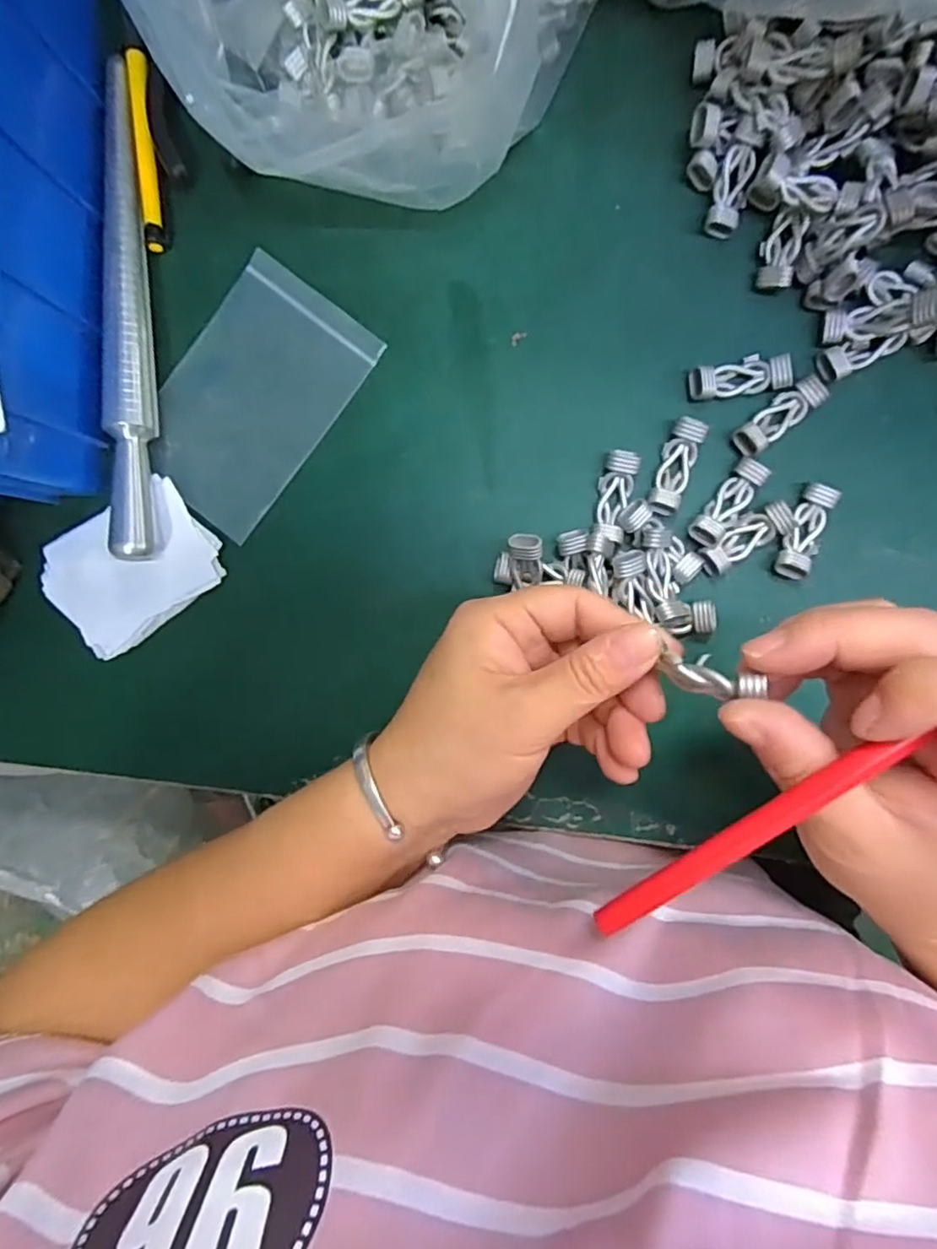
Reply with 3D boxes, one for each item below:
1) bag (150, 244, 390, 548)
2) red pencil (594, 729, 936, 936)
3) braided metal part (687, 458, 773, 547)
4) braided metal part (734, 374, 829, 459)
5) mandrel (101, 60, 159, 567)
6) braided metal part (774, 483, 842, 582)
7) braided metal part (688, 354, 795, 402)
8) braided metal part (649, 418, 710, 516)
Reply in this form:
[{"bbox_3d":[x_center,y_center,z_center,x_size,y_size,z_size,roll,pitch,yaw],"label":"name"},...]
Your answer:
[{"bbox_3d":[-0.106,-0.110,0.304,0.077,0.008,0.121,36,94,0],"label":"bag"},{"bbox_3d":[0.108,0.045,0.180,0.169,0.005,0.008,-39,89,14],"label":"red pencil"},{"bbox_3d":[0.121,-0.057,0.285,0.015,0.010,0.045,39,95,2],"label":"braided metal part"},{"bbox_3d":[0.144,-0.096,0.283,0.045,0.010,0.015,-39,89,6],"label":"braided metal part"},{"bbox_3d":[-0.163,-0.148,0.293,0.018,0.029,0.230,-4,92,5],"label":"mandrel"},{"bbox_3d":[0.157,-0.043,0.286,0.016,0.013,0.045,24,94,4],"label":"braided metal part"},{"bbox_3d":[0.126,-0.116,0.285,0.045,0.009,0.017,-7,92,5],"label":"braided metal part"},{"bbox_3d":[0.097,-0.073,0.289,0.015,0.009,0.044,19,94,4],"label":"braided metal part"}]

